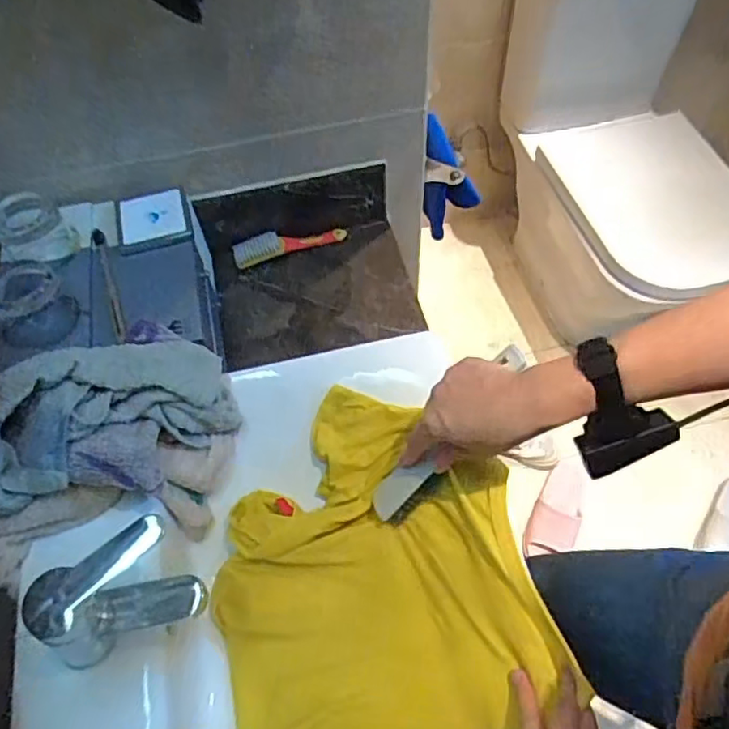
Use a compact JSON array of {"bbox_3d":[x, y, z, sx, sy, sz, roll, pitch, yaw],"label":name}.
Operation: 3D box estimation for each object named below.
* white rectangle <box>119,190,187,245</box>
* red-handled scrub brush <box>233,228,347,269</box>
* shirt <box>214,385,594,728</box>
[{"bbox_3d":[-0.261,-0.185,0.750,0.076,0.009,0.072,-13,58,-5],"label":"white rectangle"},{"bbox_3d":[-0.109,-0.180,0.891,0.162,0.029,0.029,-15,58,-7],"label":"red-handled scrub brush"},{"bbox_3d":[0.006,0.202,0.535,0.261,0.088,0.362,-11,58,-4],"label":"shirt"}]

